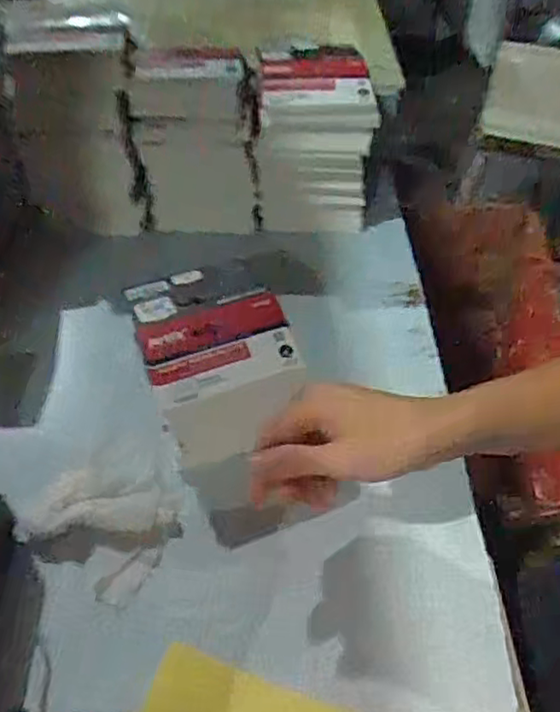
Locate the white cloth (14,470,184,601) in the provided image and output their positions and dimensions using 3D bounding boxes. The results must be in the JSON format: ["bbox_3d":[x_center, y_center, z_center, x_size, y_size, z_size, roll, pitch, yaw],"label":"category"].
[{"bbox_3d":[-0.115,0.111,0.428,0.085,0.024,0.079,28,52,20],"label":"white cloth"}]

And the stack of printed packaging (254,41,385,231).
[{"bbox_3d":[0.032,-0.204,0.626,0.108,0.145,0.081,2,48,-1],"label":"stack of printed packaging"}]

